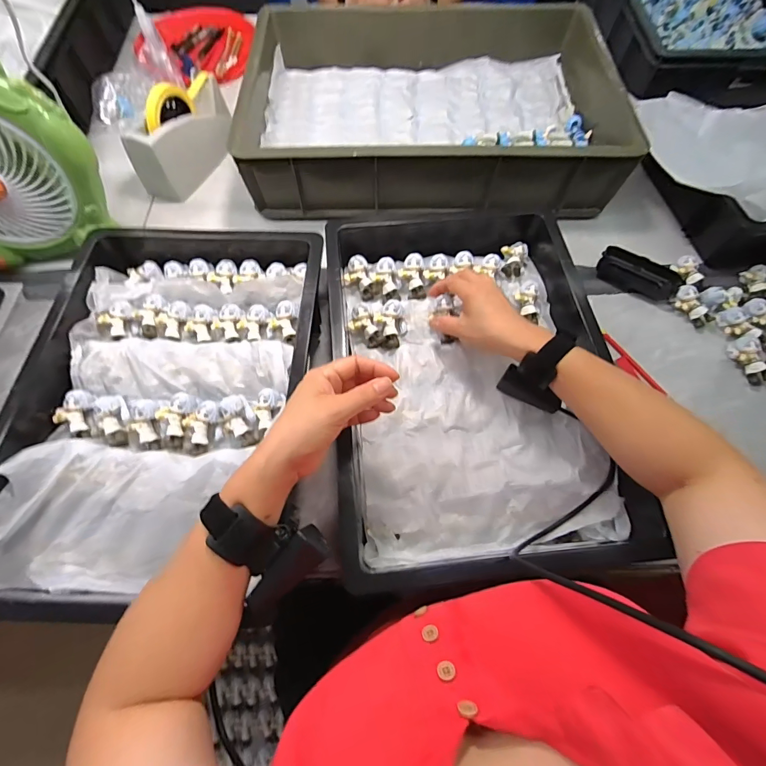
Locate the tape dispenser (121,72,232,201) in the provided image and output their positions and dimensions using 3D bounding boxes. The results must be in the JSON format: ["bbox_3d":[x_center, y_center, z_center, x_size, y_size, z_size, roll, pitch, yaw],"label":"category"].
[{"bbox_3d":[-0.324,-0.415,0.640,0.061,0.124,0.200,27,68,12],"label":"tape dispenser"}]

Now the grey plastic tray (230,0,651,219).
[{"bbox_3d":[0.071,-0.487,0.669,0.566,0.113,0.439,-2,65,-1],"label":"grey plastic tray"}]

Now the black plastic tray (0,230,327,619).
[{"bbox_3d":[-0.240,-0.003,0.449,0.319,0.061,0.469,2,65,1],"label":"black plastic tray"}]

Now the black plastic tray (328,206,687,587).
[{"bbox_3d":[0.099,-0.033,0.467,0.311,0.078,0.483,-6,65,-3],"label":"black plastic tray"}]

